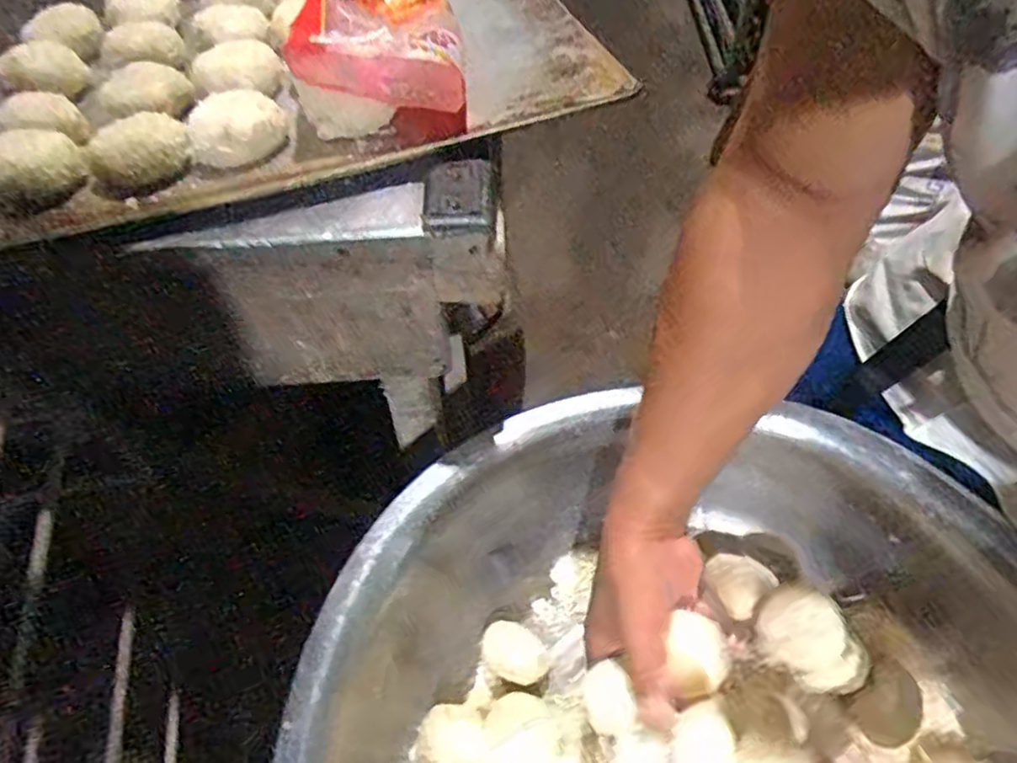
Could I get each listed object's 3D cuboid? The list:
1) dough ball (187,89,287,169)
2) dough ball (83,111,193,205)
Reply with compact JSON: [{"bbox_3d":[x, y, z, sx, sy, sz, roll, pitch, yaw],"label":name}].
[{"bbox_3d":[-0.178,-0.168,0.441,0.059,0.029,0.045,-13,55,-7],"label":"dough ball"},{"bbox_3d":[-0.238,-0.146,0.427,0.062,0.034,0.048,-30,58,-17],"label":"dough ball"}]

